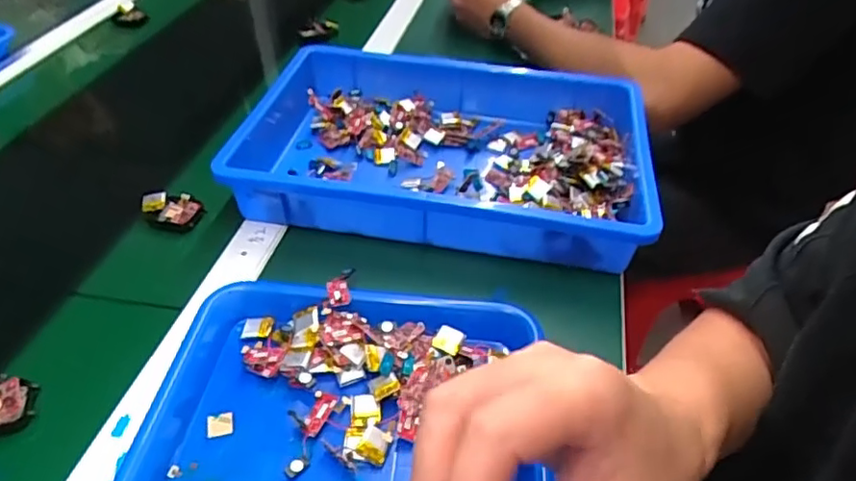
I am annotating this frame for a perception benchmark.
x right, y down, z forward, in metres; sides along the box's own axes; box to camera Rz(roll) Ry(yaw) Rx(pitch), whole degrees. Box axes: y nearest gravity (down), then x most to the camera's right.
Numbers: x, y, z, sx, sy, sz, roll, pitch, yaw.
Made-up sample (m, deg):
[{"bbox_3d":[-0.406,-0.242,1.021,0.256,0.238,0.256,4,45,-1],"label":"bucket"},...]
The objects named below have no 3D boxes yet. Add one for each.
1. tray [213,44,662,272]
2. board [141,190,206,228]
[{"bbox_3d":[0.001,-0.091,0.596,0.406,0.079,0.249,8,44,5],"label":"tray"},{"bbox_3d":[-0.240,-0.031,0.552,0.060,0.018,0.032,12,45,9],"label":"board"}]

